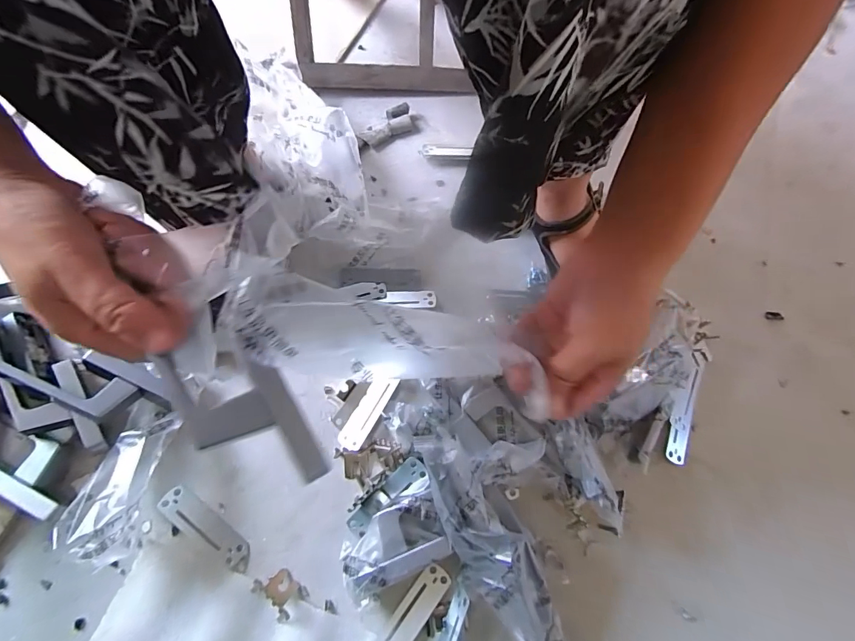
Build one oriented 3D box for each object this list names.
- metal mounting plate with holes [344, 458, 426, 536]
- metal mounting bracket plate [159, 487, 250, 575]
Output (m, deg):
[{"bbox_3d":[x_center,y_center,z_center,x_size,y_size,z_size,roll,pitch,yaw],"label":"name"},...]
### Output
[{"bbox_3d":[-0.040,0.172,0.399,0.095,0.007,0.024,-45,78,4],"label":"metal mounting plate with holes"},{"bbox_3d":[-0.214,0.201,0.395,0.104,0.007,0.026,33,64,7],"label":"metal mounting bracket plate"}]

